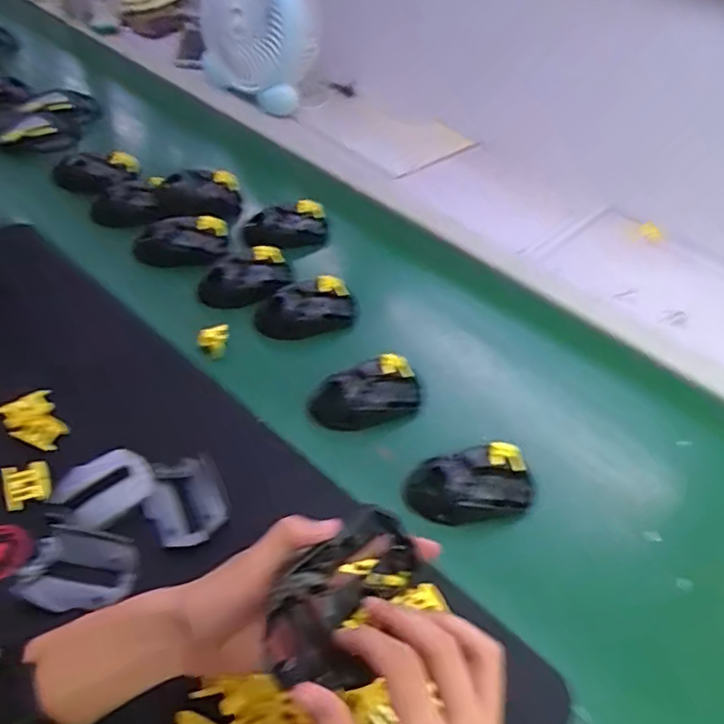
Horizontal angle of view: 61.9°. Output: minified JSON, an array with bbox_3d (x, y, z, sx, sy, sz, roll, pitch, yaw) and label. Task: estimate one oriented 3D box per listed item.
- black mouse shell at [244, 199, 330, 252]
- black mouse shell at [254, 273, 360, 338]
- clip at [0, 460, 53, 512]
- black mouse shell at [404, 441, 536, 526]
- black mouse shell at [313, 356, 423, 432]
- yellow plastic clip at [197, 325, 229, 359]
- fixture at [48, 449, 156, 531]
[{"bbox_3d":[-0.096,-0.177,0.791,0.113,0.038,0.063,-17,52,-20],"label":"black mouse shell"},{"bbox_3d":[-0.060,-0.059,0.689,0.119,0.033,0.057,-18,52,-21],"label":"black mouse shell"},{"bbox_3d":[-0.283,0.103,0.510,0.036,0.011,0.040,-21,53,-22],"label":"clip"},{"bbox_3d":[0.101,0.111,0.542,0.119,0.033,0.062,-11,50,-16],"label":"black mouse shell"},{"bbox_3d":[0.006,0.032,0.603,0.113,0.030,0.063,-20,53,-23],"label":"black mouse shell"},{"bbox_3d":[-0.159,-0.022,0.649,0.033,0.036,0.017,-11,23,-17],"label":"yellow plastic clip"},{"bbox_3d":[-0.217,0.109,0.504,0.081,0.016,0.059,-26,55,-27],"label":"fixture"}]

